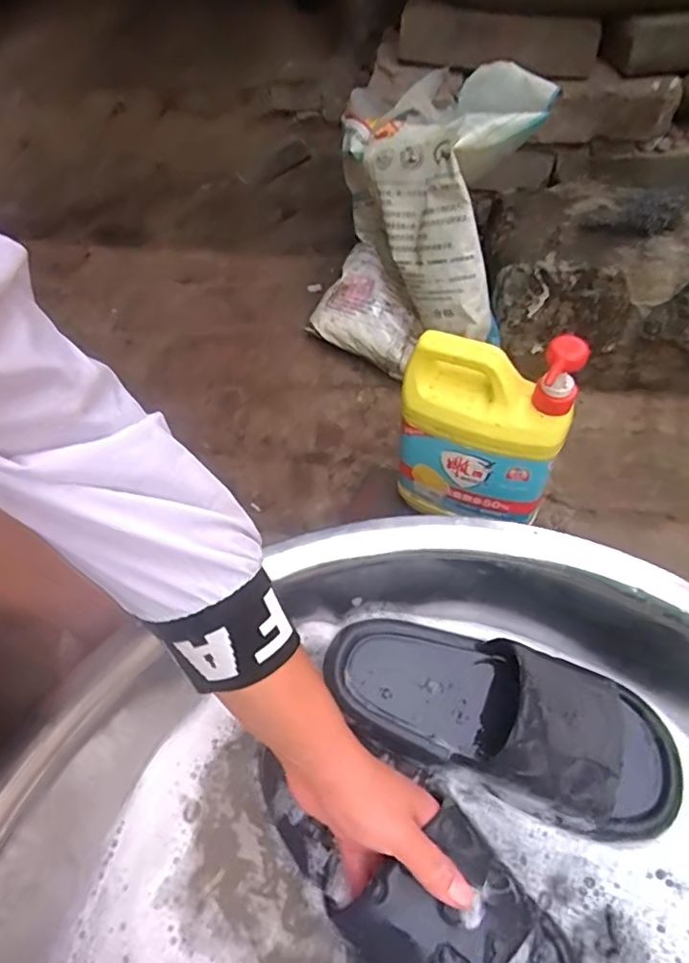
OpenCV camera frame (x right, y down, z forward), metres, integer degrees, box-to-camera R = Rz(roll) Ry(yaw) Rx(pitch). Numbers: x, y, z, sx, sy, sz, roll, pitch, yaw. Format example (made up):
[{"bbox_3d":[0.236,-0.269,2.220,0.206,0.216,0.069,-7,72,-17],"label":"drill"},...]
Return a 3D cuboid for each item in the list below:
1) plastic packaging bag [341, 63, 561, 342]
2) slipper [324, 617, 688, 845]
[{"bbox_3d":[0.112,-0.343,0.691,0.156,0.229,0.319,-17,52,-10],"label":"plastic packaging bag"},{"bbox_3d":[0.113,0.165,0.433,0.262,0.077,0.100,17,54,17],"label":"slipper"}]

